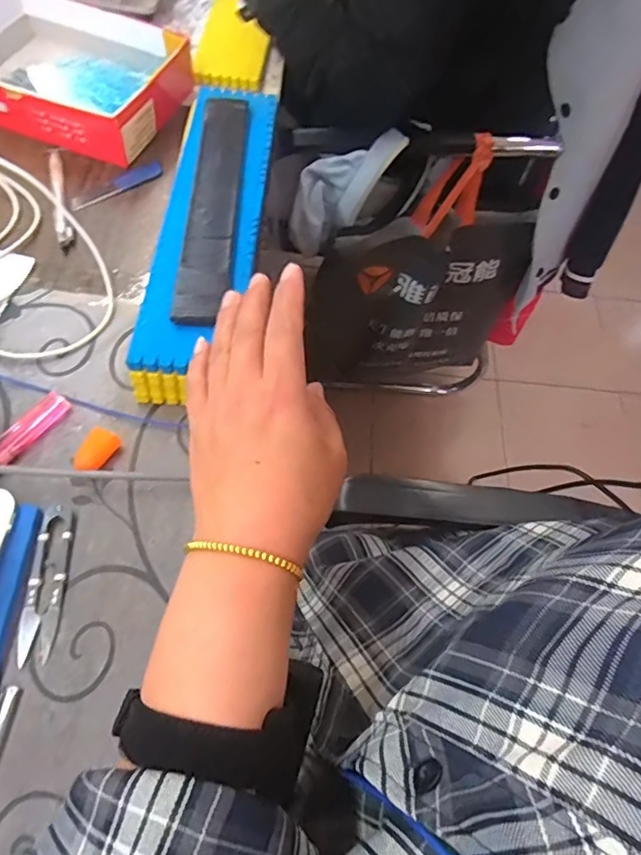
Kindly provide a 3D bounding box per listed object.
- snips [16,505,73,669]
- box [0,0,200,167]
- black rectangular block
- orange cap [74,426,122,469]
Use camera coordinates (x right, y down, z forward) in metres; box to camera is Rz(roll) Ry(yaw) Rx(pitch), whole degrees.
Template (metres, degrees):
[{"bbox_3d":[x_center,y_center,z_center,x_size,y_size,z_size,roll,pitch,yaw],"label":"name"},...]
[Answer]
[{"bbox_3d":[-0.184,0.103,0.360,0.022,0.007,0.102,1,64,-1],"label":"snips"},{"bbox_3d":[-0.283,-0.386,0.575,0.252,0.049,0.175,18,65,7],"label":"box"},{"bbox_3d":[-0.094,-0.208,0.475,0.044,0.017,0.291,0,64,-2],"label":"black rectangular block"},{"bbox_3d":[-0.168,0.018,0.403,0.021,0.013,0.036,25,66,11],"label":"orange cap"}]

